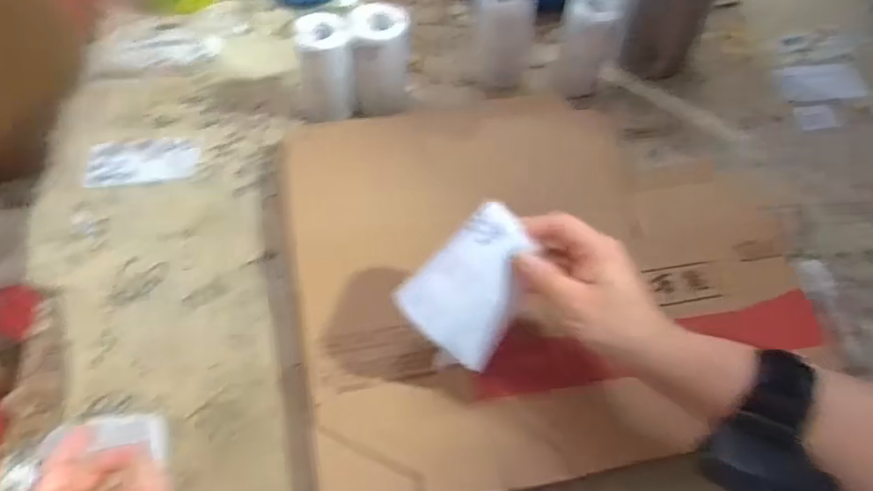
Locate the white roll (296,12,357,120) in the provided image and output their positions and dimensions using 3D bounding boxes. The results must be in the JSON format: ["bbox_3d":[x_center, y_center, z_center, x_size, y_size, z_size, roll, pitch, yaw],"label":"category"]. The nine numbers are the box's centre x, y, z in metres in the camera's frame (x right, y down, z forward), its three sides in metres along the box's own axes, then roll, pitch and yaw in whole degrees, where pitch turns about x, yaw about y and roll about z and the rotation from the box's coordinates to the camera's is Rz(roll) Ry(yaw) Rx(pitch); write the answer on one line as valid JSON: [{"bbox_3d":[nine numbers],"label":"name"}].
[{"bbox_3d":[-0.107,-0.173,0.600,0.051,0.088,0.057,-11,58,-9],"label":"white roll"}]

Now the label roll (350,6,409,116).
[{"bbox_3d":[-0.053,-0.179,0.599,0.053,0.084,0.045,-3,57,-4],"label":"label roll"}]

